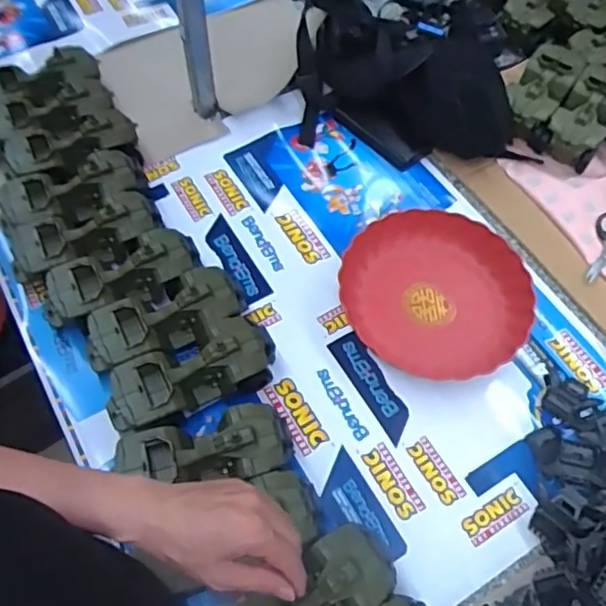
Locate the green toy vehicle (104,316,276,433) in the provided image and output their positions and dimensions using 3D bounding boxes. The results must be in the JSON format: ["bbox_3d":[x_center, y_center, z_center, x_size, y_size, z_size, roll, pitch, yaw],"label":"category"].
[{"bbox_3d":[-0.131,0.083,0.710,0.197,0.078,0.083,-24,64,-15],"label":"green toy vehicle"}]

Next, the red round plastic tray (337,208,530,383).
[{"bbox_3d":[0.174,-0.014,0.792,0.226,0.045,0.227,1,60,-1],"label":"red round plastic tray"}]

